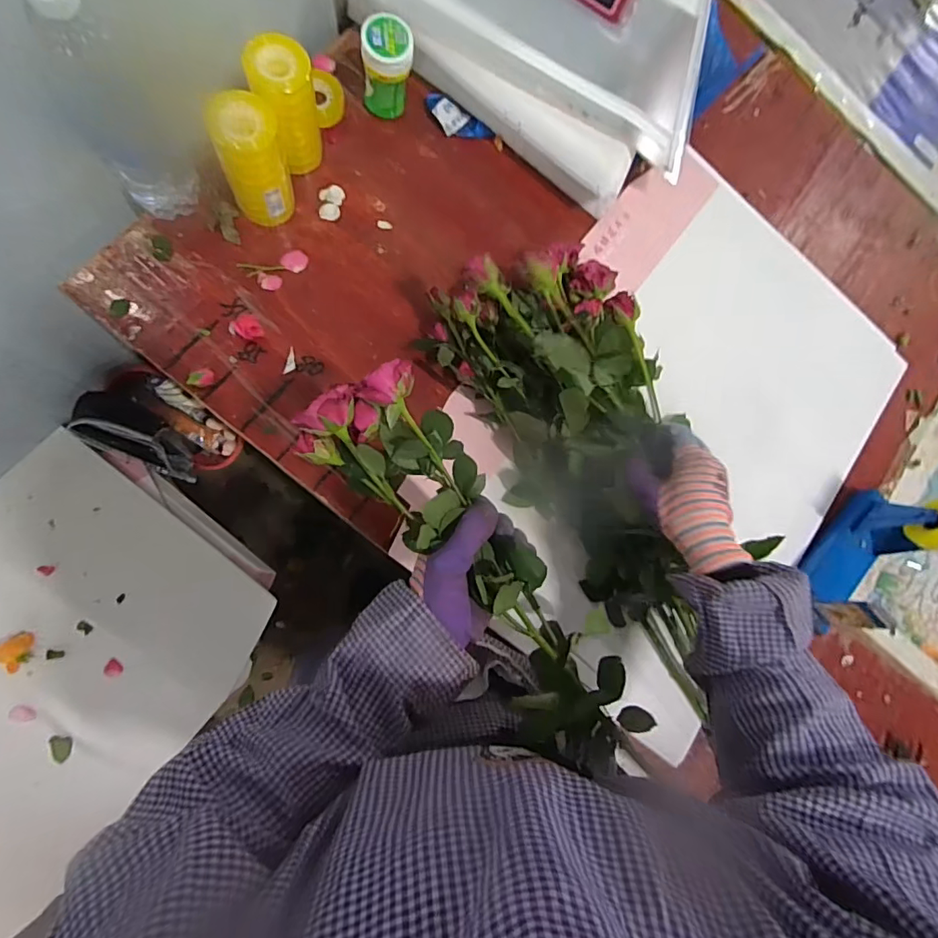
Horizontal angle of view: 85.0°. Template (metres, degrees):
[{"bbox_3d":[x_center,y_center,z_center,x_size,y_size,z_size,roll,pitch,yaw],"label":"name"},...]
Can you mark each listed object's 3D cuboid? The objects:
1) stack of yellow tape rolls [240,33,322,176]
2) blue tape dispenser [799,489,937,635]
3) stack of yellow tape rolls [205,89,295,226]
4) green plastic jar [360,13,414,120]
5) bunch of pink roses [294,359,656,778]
[{"bbox_3d":[-0.188,-0.369,0.528,0.055,0.117,0.060,45,77,-5],"label":"stack of yellow tape rolls"},{"bbox_3d":[0.493,0.112,0.618,0.069,0.136,0.205,41,77,-6],"label":"blue tape dispenser"},{"bbox_3d":[-0.214,-0.304,0.513,0.062,0.122,0.060,-15,88,-14],"label":"stack of yellow tape rolls"},{"bbox_3d":[-0.090,-0.443,0.569,0.053,0.086,0.054,1,84,-12],"label":"green plastic jar"},{"bbox_3d":[0.020,0.100,0.425,0.103,0.088,0.403,-36,104,-9],"label":"bunch of pink roses"}]

